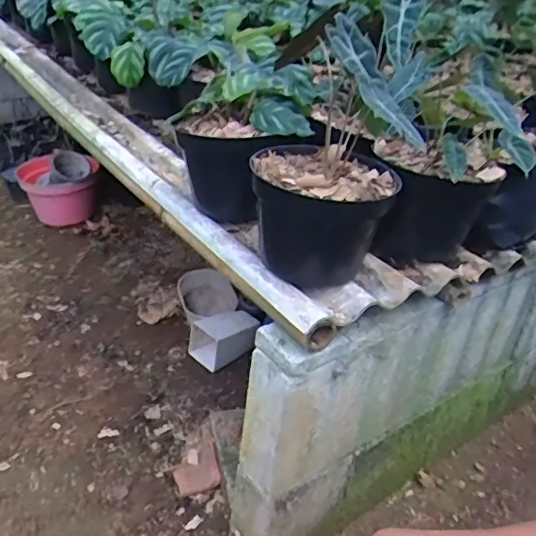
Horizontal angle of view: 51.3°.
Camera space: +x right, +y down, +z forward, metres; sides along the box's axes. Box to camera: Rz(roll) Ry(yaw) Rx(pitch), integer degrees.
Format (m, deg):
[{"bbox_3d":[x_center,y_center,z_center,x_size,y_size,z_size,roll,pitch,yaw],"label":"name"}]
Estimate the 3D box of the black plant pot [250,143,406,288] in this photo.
[{"bbox_3d":[0.064,-0.065,0.682,0.158,0.134,0.159,6,31,-4],"label":"black plant pot"}]

